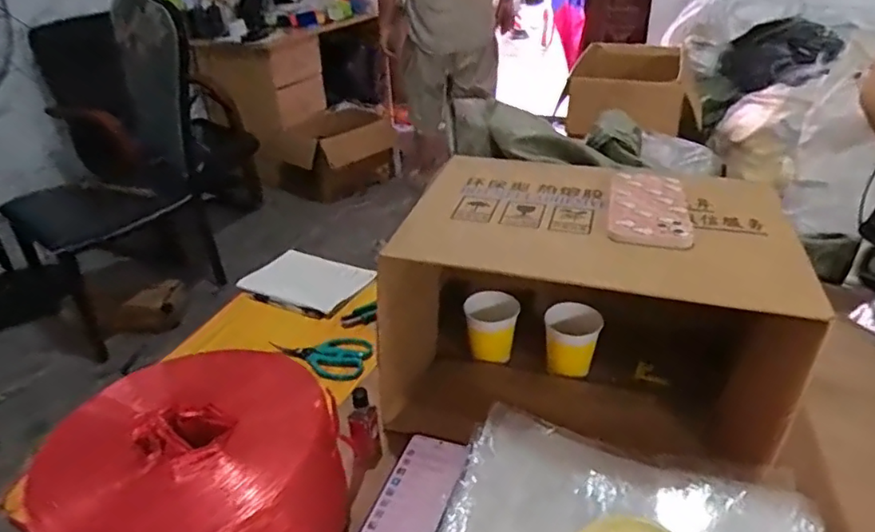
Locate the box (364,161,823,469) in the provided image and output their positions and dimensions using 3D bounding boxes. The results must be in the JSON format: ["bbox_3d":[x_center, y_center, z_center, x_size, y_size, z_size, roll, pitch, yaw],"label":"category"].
[{"bbox_3d":[0.166,0.068,0.703,0.393,0.286,0.268,9,32,19],"label":"box"}]

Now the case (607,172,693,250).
[{"bbox_3d":[0.232,-0.065,0.651,0.080,0.013,0.158,6,32,15],"label":"case"}]

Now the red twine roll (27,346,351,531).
[{"bbox_3d":[-0.229,0.202,0.579,0.250,0.133,0.277,-26,37,-33],"label":"red twine roll"}]

